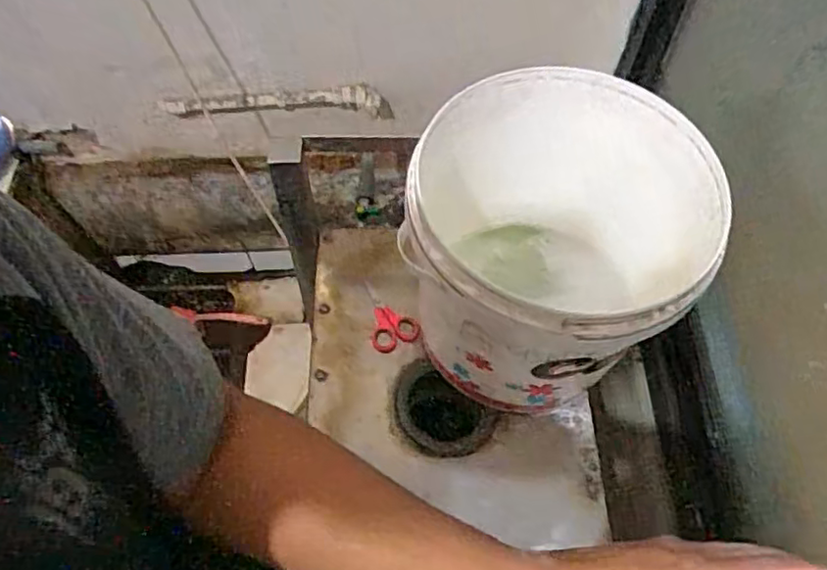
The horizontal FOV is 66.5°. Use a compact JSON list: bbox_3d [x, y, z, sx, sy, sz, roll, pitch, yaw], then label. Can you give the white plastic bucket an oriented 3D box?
[{"bbox_3d":[0.138,-0.034,0.757,0.342,0.321,0.304,25,65,13],"label":"white plastic bucket"}]

